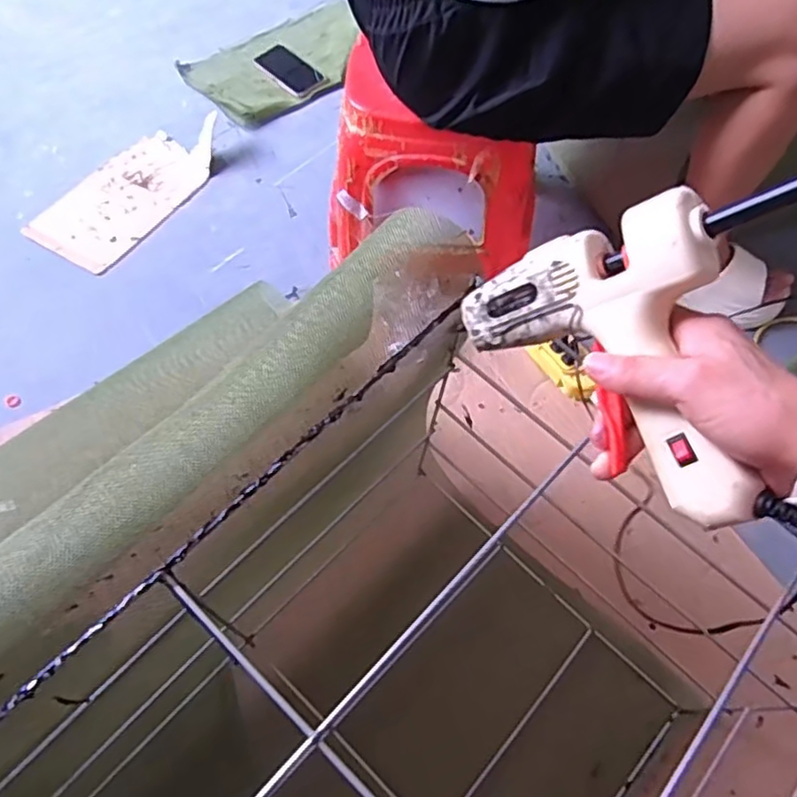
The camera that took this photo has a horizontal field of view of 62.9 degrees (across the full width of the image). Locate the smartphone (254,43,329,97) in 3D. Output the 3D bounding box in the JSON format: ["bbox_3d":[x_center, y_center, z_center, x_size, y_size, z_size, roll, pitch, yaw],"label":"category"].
[{"bbox_3d":[-0.226,-0.675,1.344,0.084,0.015,0.183,-35,65,-19],"label":"smartphone"}]

